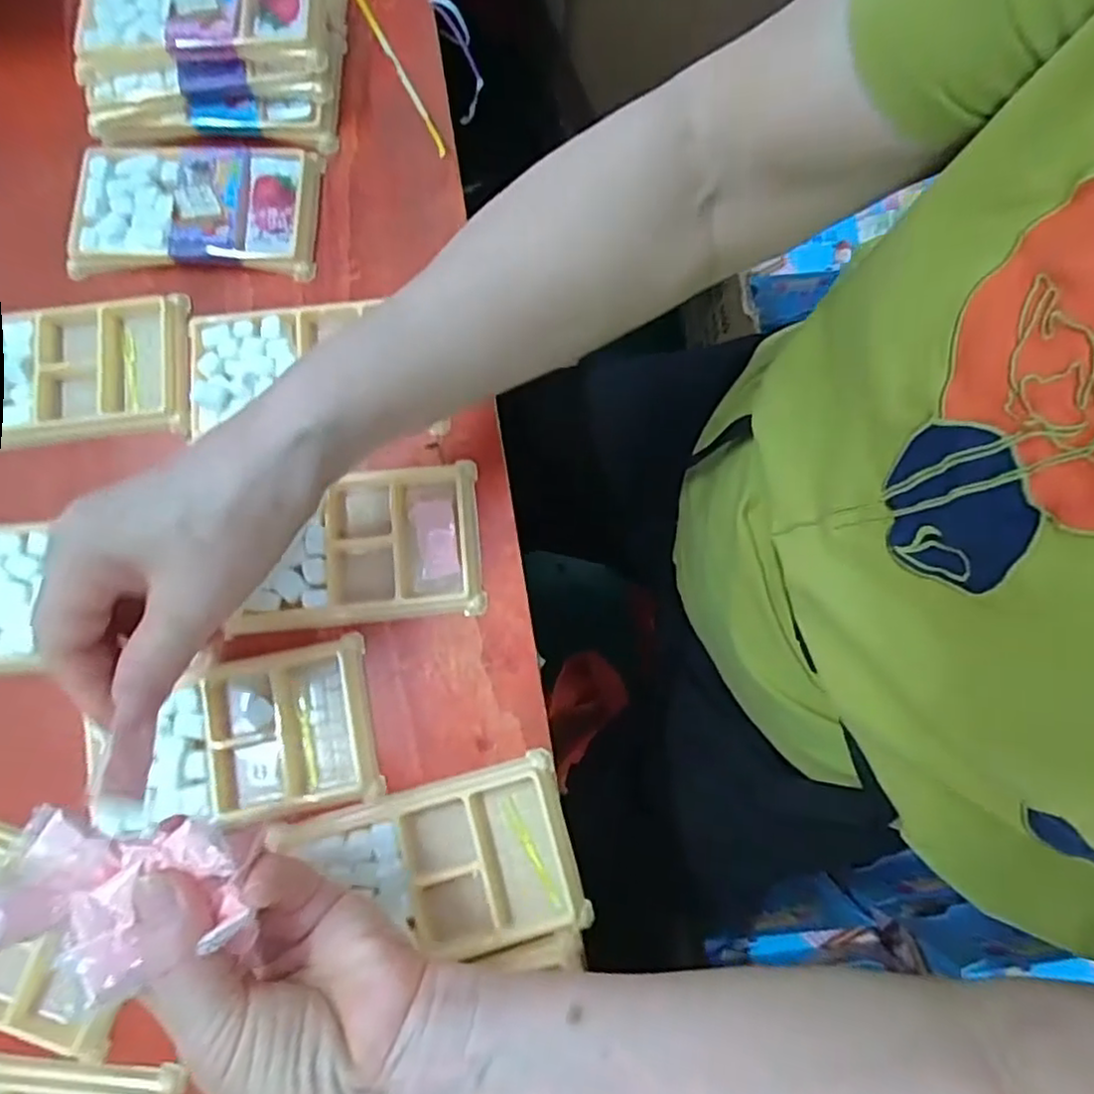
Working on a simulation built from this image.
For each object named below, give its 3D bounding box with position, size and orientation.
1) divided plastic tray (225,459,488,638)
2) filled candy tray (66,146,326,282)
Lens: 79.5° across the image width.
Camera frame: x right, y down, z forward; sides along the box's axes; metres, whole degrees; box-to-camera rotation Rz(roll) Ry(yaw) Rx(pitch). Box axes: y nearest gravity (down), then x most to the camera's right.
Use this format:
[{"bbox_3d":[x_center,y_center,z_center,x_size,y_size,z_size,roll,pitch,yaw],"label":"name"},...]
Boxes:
[{"bbox_3d":[-0.093,-0.002,0.336,0.117,0.013,0.078,-4,77,-2],"label":"divided plastic tray"},{"bbox_3d":[-0.201,-0.193,0.372,0.133,0.013,0.075,3,77,-1],"label":"filled candy tray"}]

